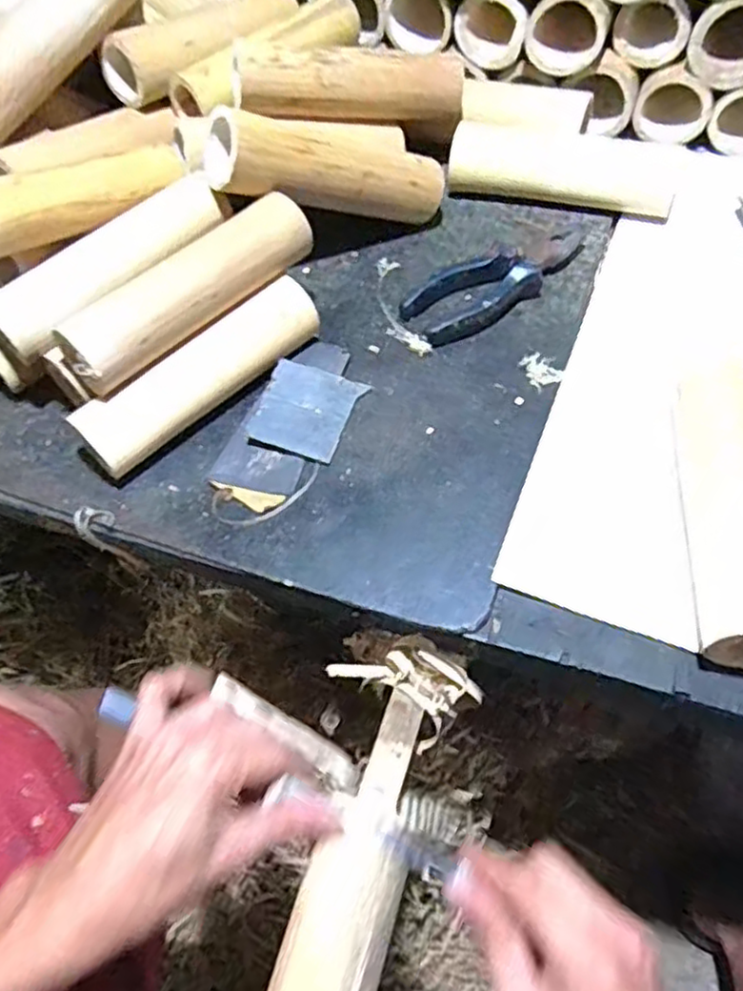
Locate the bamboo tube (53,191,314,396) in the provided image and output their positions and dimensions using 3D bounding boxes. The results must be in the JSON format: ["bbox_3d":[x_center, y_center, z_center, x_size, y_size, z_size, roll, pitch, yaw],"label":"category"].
[{"bbox_3d":[-0.118,-0.137,0.457,0.035,0.042,0.183,41,72,21],"label":"bamboo tube"}]

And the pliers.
[{"bbox_3d":[0.094,-0.161,0.522,0.143,0.024,0.052,-31,66,-12],"label":"pliers"}]

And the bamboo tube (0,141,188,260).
[{"bbox_3d":[-0.199,-0.202,0.471,0.037,0.039,0.184,34,51,18],"label":"bamboo tube"}]

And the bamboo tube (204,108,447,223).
[{"bbox_3d":[-0.025,-0.239,0.510,0.180,0.056,0.043,-4,59,-31],"label":"bamboo tube"}]

